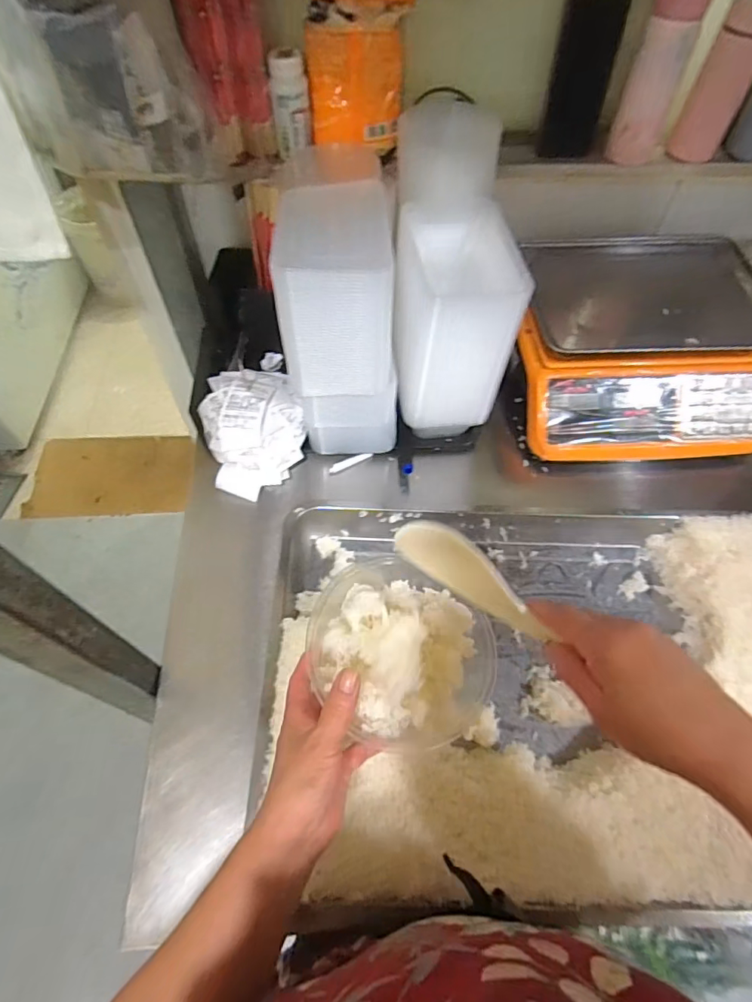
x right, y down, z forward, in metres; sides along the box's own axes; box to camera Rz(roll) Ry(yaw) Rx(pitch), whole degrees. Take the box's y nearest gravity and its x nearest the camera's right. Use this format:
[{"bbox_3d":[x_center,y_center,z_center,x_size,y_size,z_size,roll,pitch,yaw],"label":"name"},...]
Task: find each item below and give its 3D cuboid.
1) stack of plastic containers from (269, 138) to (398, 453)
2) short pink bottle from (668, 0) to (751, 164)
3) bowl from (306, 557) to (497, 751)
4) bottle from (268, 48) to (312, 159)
[{"bbox_3d":[-0.037,-0.204,0.619,0.121,0.268,0.152,1,58,0],"label":"stack of plastic containers"},{"bbox_3d":[0.440,-0.527,0.638,0.058,0.159,0.060,34,64,19],"label":"short pink bottle"},{"bbox_3d":[0.025,0.121,0.438,0.155,0.075,0.159,0,58,0],"label":"bowl"},{"bbox_3d":[-0.104,-0.491,0.632,0.046,0.095,0.045,-6,58,-4],"label":"bottle"}]

